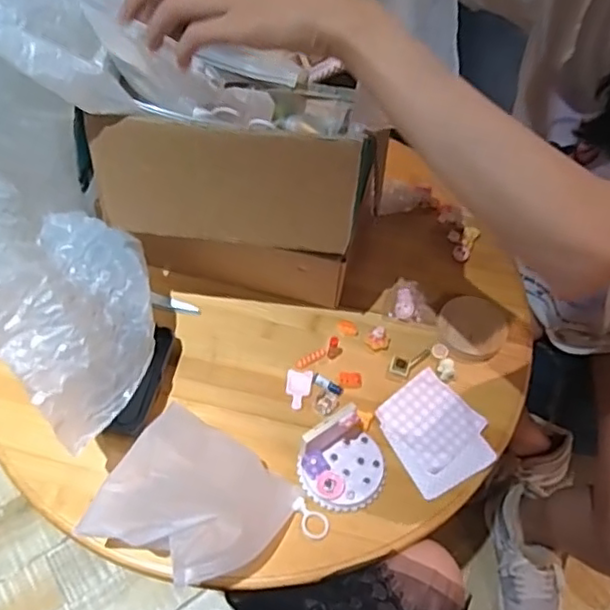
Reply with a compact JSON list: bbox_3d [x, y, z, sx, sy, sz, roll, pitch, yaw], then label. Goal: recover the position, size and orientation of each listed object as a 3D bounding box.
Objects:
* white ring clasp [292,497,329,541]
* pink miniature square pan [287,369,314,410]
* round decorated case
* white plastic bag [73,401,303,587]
[{"bbox_3d":[0.004,0.184,0.531,0.036,0.007,0.023,33,61,18],"label":"white ring clasp"},{"bbox_3d":[-0.006,0.082,0.602,0.025,0.004,0.041,6,57,2],"label":"pink miniature square pan"},{"bbox_3d":[0.036,0.135,0.536,0.077,0.055,0.068,-26,61,-17],"label":"round decorated case"},{"bbox_3d":[-0.092,0.162,0.513,0.140,0.069,0.130,26,59,15],"label":"white plastic bag"}]

